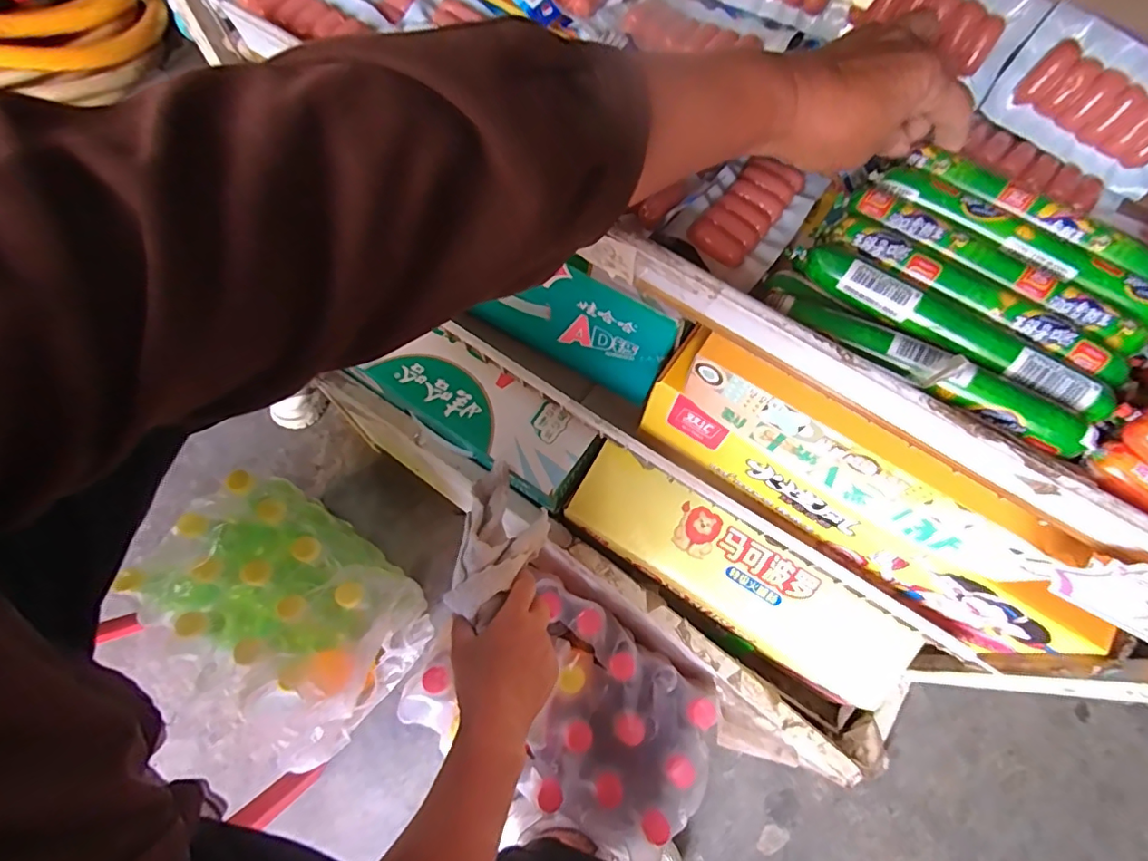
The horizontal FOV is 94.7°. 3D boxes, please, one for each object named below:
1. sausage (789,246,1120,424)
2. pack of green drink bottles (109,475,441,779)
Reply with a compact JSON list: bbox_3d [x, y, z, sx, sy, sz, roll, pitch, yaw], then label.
[{"bbox_3d":[0.187,-0.054,0.269,0.163,0.017,0.025,38,71,12],"label":"sausage"},{"bbox_3d":[-0.374,0.239,0.710,0.320,0.219,0.228,35,71,11],"label":"pack of green drink bottles"}]

